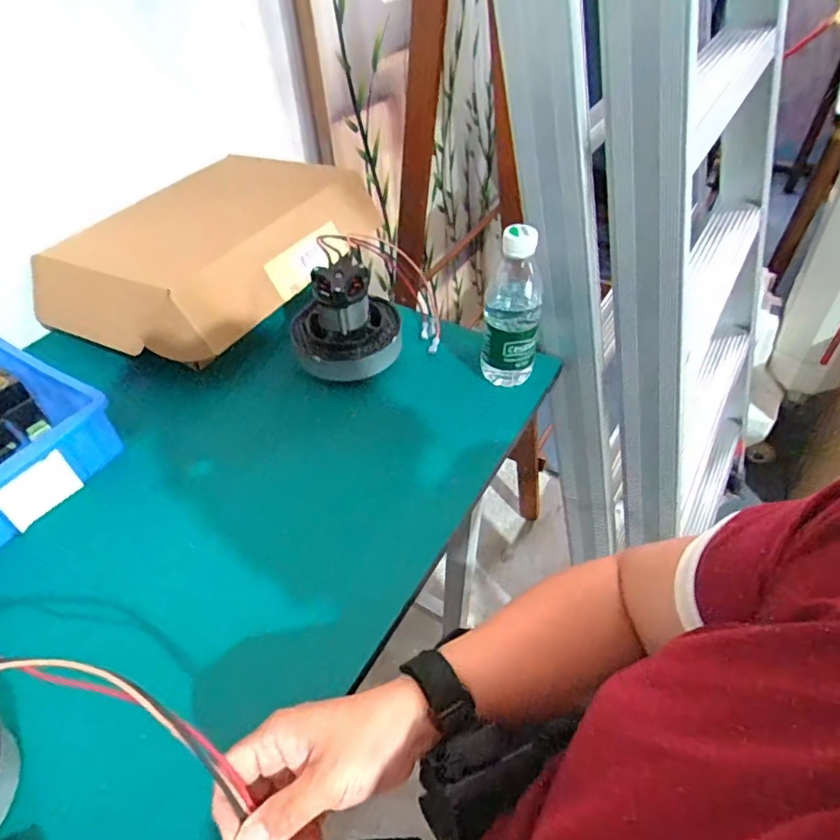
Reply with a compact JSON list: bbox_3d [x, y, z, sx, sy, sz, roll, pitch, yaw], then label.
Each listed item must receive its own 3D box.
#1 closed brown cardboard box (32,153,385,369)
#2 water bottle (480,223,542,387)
[{"bbox_3d":[-0.270,-0.233,0.735,0.265,0.086,0.399,21,51,21],"label":"closed brown cardboard box"},{"bbox_3d":[0.099,-0.118,0.588,0.057,0.186,0.068,6,47,9],"label":"water bottle"}]

